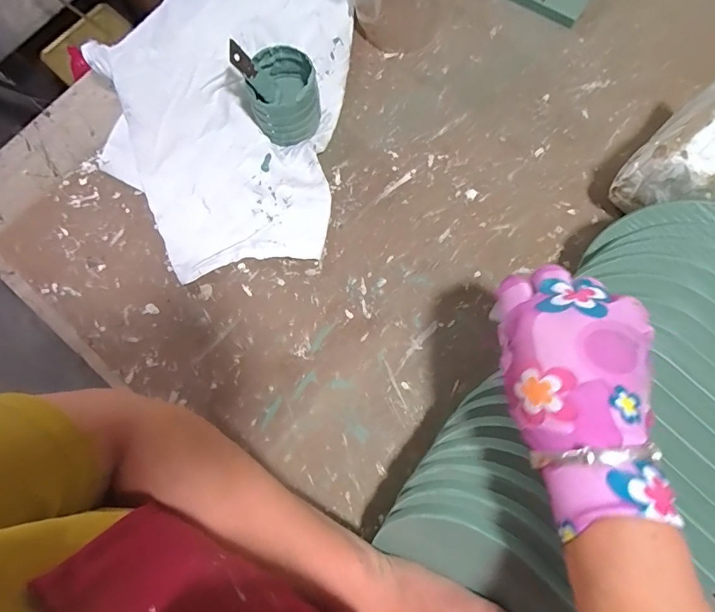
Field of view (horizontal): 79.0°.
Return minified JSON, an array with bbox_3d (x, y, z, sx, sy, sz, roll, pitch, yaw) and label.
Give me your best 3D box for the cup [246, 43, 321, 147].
[{"bbox_3d":[-0.070,-0.199,0.407,0.061,0.058,0.064,0,80,0],"label":"cup"}]

